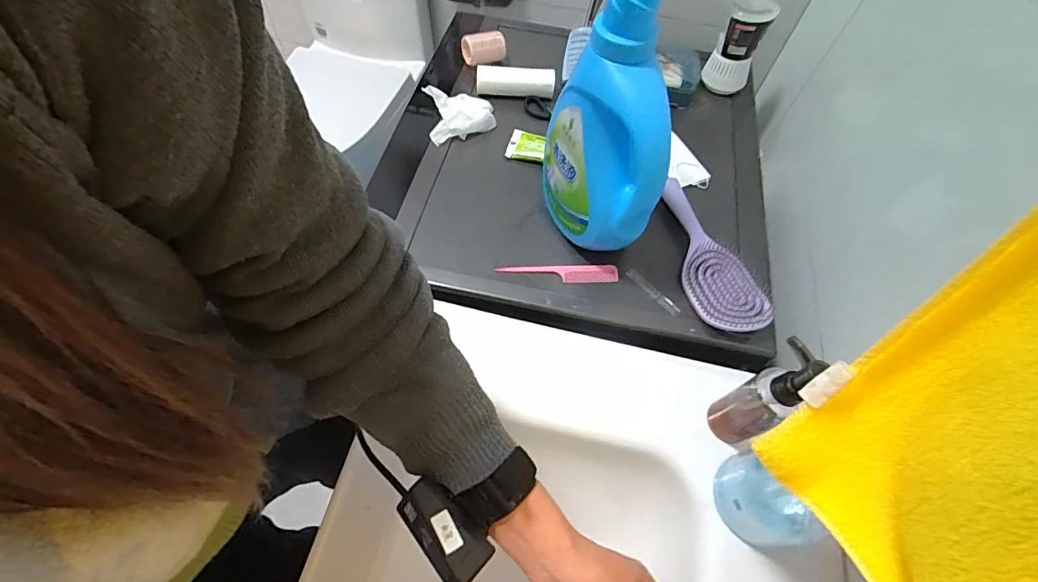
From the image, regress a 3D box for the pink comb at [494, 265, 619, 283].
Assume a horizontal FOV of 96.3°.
[{"bbox_3d":[0.049,-0.023,0.580,0.151,0.005,0.021,1,60,-3],"label":"pink comb"}]

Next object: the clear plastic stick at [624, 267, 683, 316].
[{"bbox_3d":[0.165,0.001,0.575,0.012,0.005,0.080,-38,69,-22],"label":"clear plastic stick"}]

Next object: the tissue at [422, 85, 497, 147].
[{"bbox_3d":[-0.090,-0.273,0.712,0.100,0.032,0.089,-6,61,-7],"label":"tissue"}]

